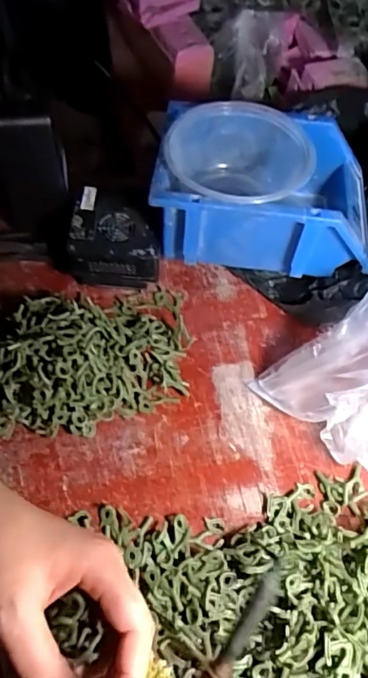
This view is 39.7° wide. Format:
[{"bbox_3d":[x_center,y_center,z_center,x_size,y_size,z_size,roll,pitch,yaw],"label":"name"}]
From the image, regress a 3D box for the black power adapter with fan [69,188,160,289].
[{"bbox_3d":[-0.059,-0.088,0.449,0.073,0.051,0.070,2,61,-1],"label":"black power adapter with fan"}]

